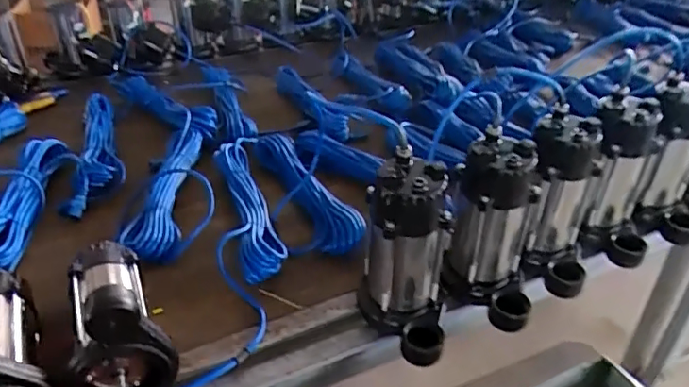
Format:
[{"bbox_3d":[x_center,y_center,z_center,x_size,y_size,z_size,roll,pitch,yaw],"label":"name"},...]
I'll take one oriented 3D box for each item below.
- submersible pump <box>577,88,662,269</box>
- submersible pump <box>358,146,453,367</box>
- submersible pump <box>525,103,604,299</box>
[{"bbox_3d":[0.433,-0.018,0.856,0.125,0.234,0.122,16,37,21],"label":"submersible pump"},{"bbox_3d":[0.076,0.089,0.691,0.116,0.230,0.135,4,35,5],"label":"submersible pump"},{"bbox_3d":[0.313,0.015,0.796,0.108,0.224,0.132,9,35,12],"label":"submersible pump"}]

